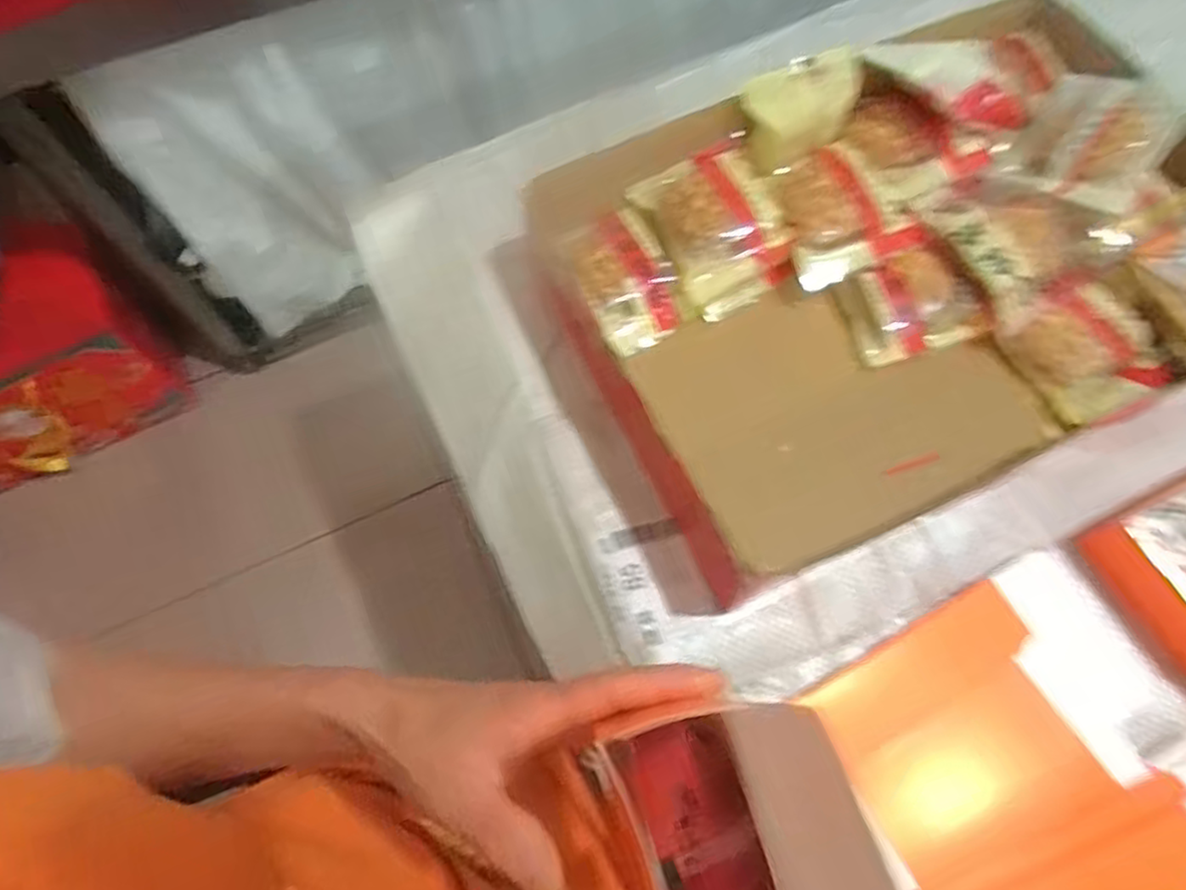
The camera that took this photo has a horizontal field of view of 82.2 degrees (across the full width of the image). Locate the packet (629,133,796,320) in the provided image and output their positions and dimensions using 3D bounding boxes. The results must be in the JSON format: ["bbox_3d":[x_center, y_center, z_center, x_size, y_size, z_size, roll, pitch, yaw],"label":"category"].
[{"bbox_3d":[0.097,-0.167,0.522,0.090,0.032,0.115,-24,92,3],"label":"packet"}]

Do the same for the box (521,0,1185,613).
[{"bbox_3d":[0.222,-0.135,0.495,0.492,0.081,0.331,-22,66,-8],"label":"box"}]

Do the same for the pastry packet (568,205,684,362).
[{"bbox_3d":[0.022,-0.129,0.531,0.074,0.033,0.106,-20,66,-6],"label":"pastry packet"}]

